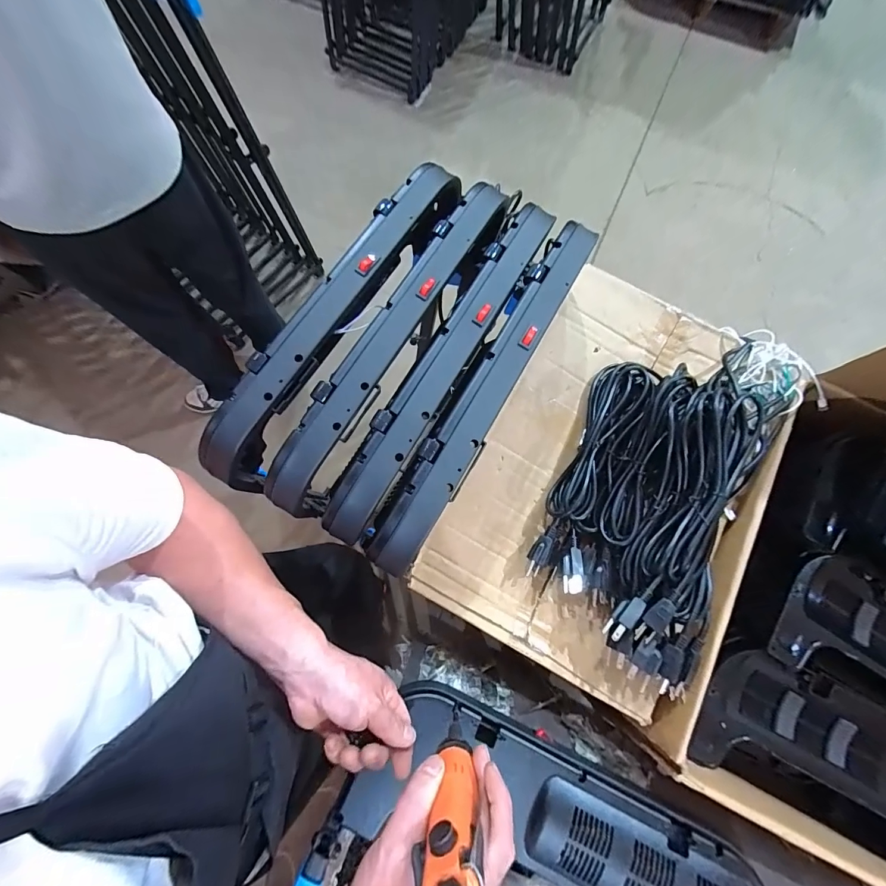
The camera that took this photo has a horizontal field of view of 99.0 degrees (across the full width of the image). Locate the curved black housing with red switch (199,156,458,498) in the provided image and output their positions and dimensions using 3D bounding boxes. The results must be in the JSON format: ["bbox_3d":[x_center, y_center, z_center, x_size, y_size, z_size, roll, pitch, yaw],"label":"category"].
[{"bbox_3d":[-0.122,-0.143,0.441,0.070,0.105,0.444,32,78,7],"label":"curved black housing with red switch"}]

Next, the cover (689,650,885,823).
[{"bbox_3d":[0.549,0.426,0.472,0.479,0.037,0.164,28,77,6],"label":"cover"}]

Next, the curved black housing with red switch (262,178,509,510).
[{"bbox_3d":[-0.058,-0.117,0.418,0.065,0.042,0.427,30,78,6],"label":"curved black housing with red switch"}]

